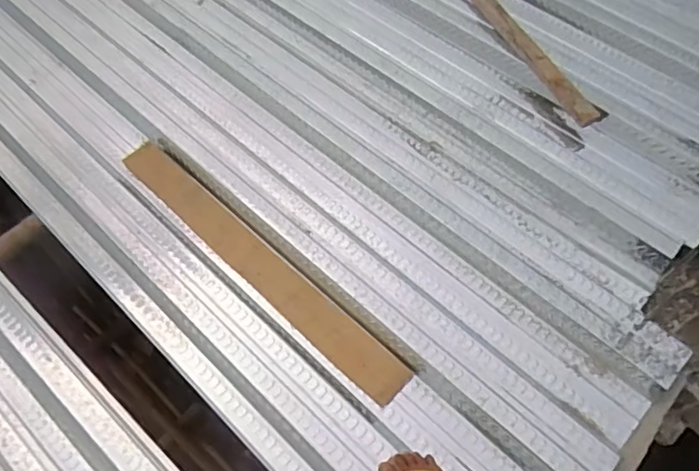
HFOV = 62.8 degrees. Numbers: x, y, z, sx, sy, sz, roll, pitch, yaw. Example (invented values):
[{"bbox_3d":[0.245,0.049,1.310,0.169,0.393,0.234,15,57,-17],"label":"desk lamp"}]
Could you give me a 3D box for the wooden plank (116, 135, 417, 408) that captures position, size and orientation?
[{"bbox_3d":[-0.263,0.068,1.562,1.038,0.026,0.125,40,74,20],"label":"wooden plank"}]

